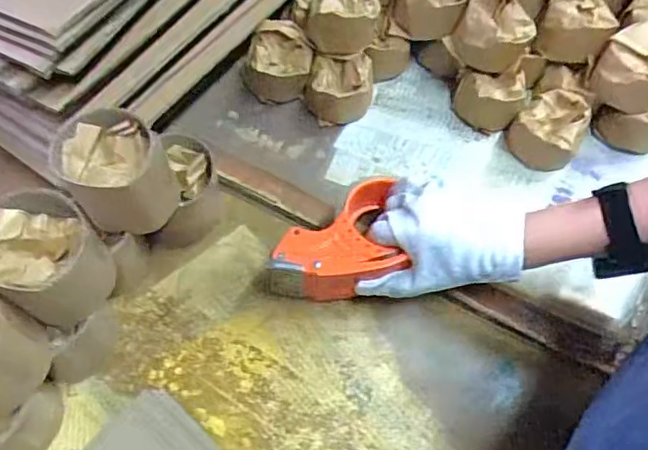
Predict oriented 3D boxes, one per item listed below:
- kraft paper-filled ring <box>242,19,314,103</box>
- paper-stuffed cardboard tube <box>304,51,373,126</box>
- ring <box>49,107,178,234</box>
[{"bbox_3d":[-0.051,-0.183,0.633,0.073,0.061,0.065,0,61,-3],"label":"kraft paper-filled ring"},{"bbox_3d":[0.019,-0.152,0.620,0.071,0.052,0.069,8,61,2],"label":"paper-stuffed cardboard tube"},{"bbox_3d":[-0.172,-0.044,0.469,0.080,0.076,0.083,1,61,-2],"label":"ring"}]

